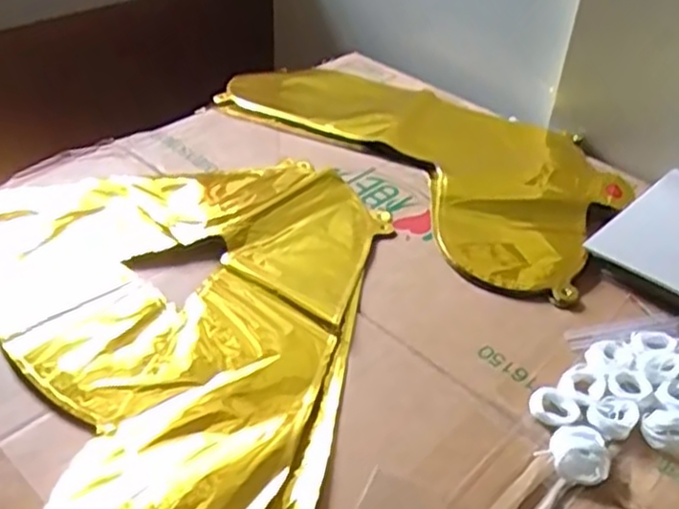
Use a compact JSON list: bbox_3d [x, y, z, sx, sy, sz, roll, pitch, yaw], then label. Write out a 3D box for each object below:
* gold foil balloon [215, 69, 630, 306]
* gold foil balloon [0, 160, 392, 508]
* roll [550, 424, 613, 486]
[{"bbox_3d":[0.083,-0.111,0.677,0.237,0.015,0.410,-28,49,-36],"label":"gold foil balloon"},{"bbox_3d":[-0.126,0.025,0.488,0.389,0.012,0.363,30,44,28],"label":"gold foil balloon"},{"bbox_3d":[0.135,0.110,0.402,0.032,0.013,0.038,20,40,17],"label":"roll"}]

